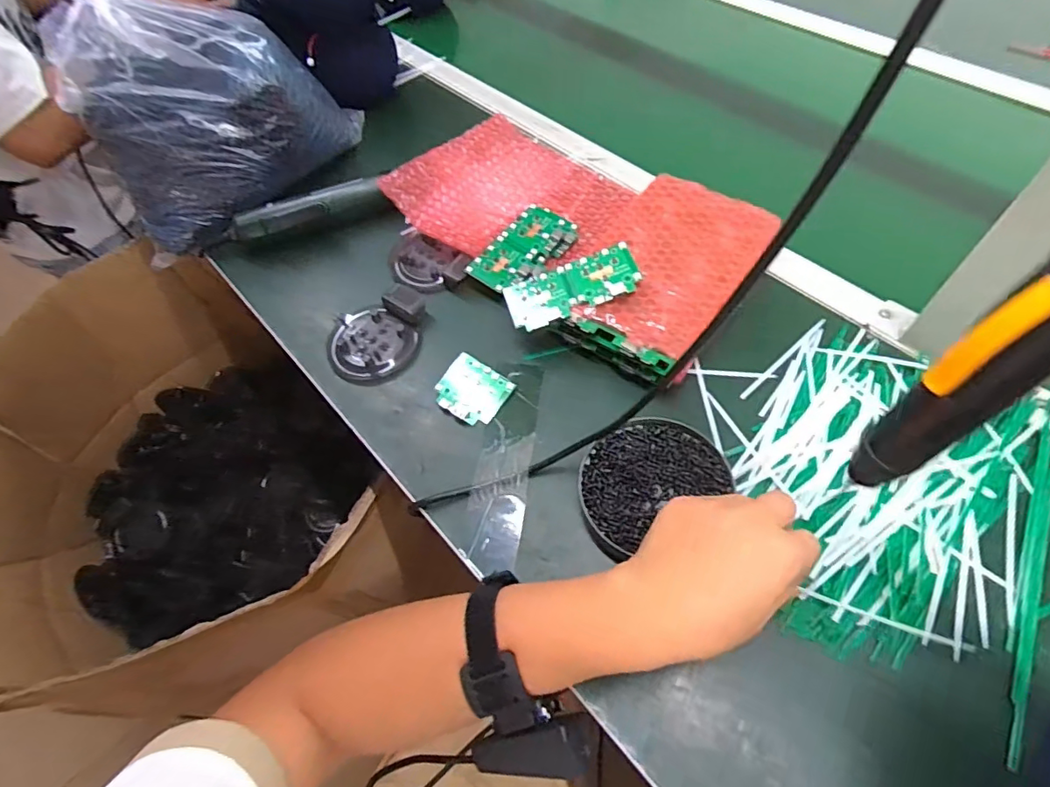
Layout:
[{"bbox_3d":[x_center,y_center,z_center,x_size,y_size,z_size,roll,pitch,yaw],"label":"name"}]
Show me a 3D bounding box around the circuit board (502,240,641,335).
[{"bbox_3d":[0.042,-0.095,0.473,0.117,0.010,0.055,-21,58,7],"label":"circuit board"}]

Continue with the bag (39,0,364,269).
[{"bbox_3d":[-0.340,-0.301,0.581,0.235,0.186,0.210,-4,58,3],"label":"bag"}]

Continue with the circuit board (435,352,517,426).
[{"bbox_3d":[-0.047,-0.002,0.473,0.059,0.011,0.054,28,65,20],"label":"circuit board"}]

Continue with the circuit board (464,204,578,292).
[{"bbox_3d":[0.001,-0.148,0.544,0.063,0.013,0.119,28,65,20],"label":"circuit board"}]

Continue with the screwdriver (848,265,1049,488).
[{"bbox_3d":[0.190,-0.011,0.214,0.033,0.191,0.030,-29,60,-12],"label":"screwdriver"}]

